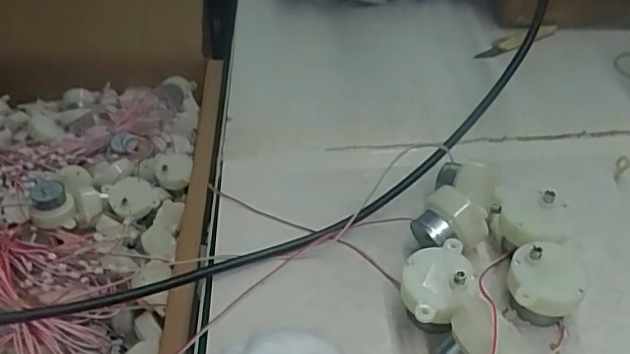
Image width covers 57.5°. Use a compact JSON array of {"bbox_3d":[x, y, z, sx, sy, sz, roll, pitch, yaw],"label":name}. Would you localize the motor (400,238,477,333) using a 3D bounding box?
[{"bbox_3d":[0.053,0.050,0.252,0.031,0.028,0.038,1,42,4],"label":"motor"}]

